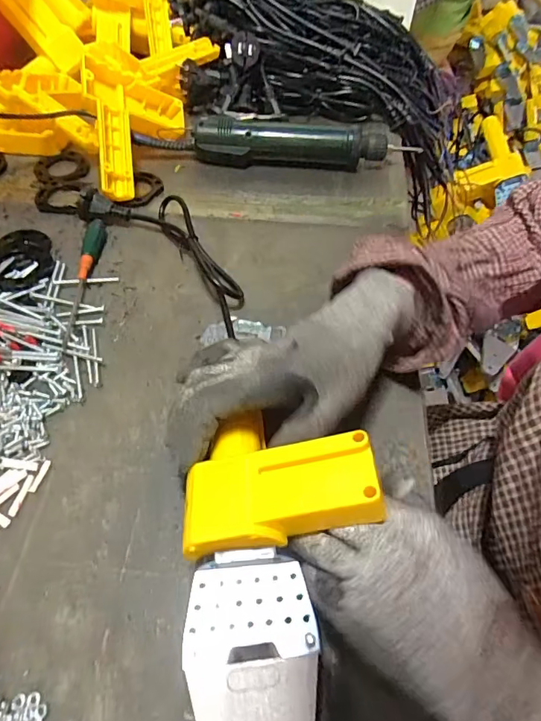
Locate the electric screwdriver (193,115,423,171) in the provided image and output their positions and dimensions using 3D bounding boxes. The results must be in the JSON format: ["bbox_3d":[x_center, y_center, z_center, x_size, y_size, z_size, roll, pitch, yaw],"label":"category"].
[{"bbox_3d":[0.032,-0.246,0.518,0.232,0.040,0.043,1,56,0],"label":"electric screwdriver"}]

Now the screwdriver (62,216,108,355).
[{"bbox_3d":[-0.168,-0.076,0.413,0.016,0.015,0.152,-2,56,-2],"label":"screwdriver"}]

